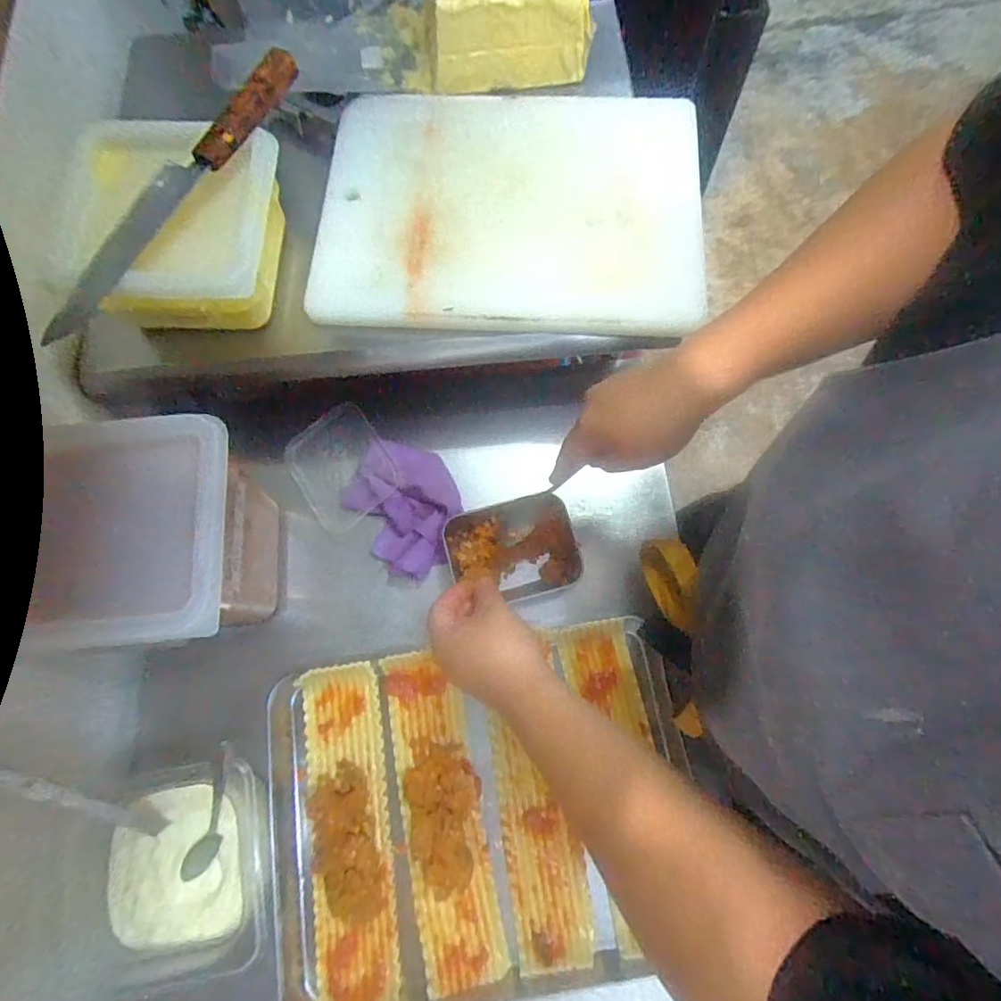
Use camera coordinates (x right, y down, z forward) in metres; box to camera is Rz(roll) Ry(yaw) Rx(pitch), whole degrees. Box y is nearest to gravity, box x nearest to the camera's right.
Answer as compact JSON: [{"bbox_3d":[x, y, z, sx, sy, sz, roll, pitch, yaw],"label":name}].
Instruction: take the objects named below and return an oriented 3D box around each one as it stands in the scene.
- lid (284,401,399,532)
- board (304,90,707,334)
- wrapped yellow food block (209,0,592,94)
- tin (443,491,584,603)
[{"bbox_3d":[-0.186,-0.041,0.624,0.106,0.011,0.125,-33,75,-6],"label":"lid"},{"bbox_3d":[0.010,-0.314,0.585,0.402,0.029,0.297,0,77,0],"label":"board"},{"bbox_3d":[-0.105,-0.553,0.597,0.400,0.088,0.161,-3,74,2],"label":"wrapped yellow food block"},{"bbox_3d":[0.016,0.054,0.596,0.140,0.032,0.104,-16,78,-3],"label":"tin"}]

